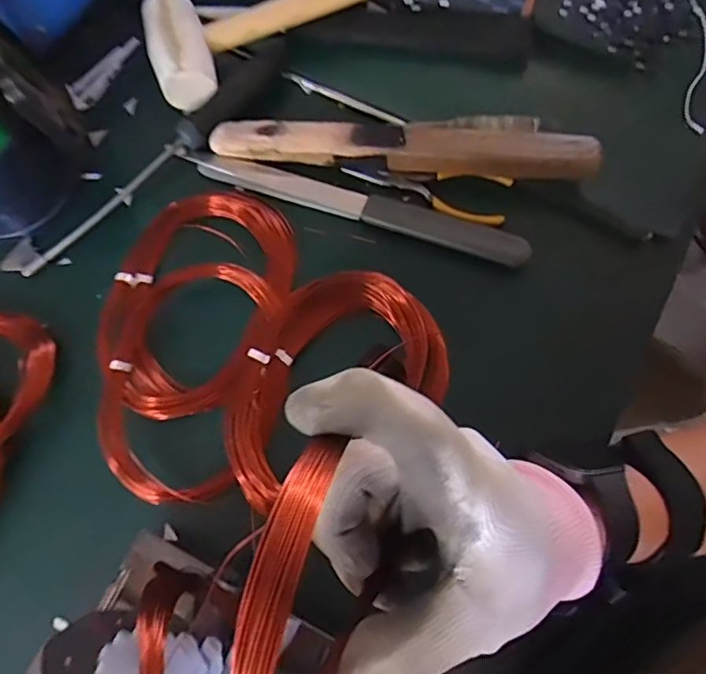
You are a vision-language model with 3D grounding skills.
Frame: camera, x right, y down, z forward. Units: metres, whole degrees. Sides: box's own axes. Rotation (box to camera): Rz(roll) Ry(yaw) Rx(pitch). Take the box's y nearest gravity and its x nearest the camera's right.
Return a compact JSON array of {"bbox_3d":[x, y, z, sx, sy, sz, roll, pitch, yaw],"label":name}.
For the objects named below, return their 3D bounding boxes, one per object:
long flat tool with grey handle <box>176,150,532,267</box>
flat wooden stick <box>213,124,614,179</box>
[{"bbox_3d":[-0.003,-0.098,0.400,0.258,0.017,0.024,18,76,7],"label":"long flat tool with grey handle"},{"bbox_3d":[0.033,-0.143,0.399,0.269,0.032,0.039,8,75,4],"label":"flat wooden stick"}]

